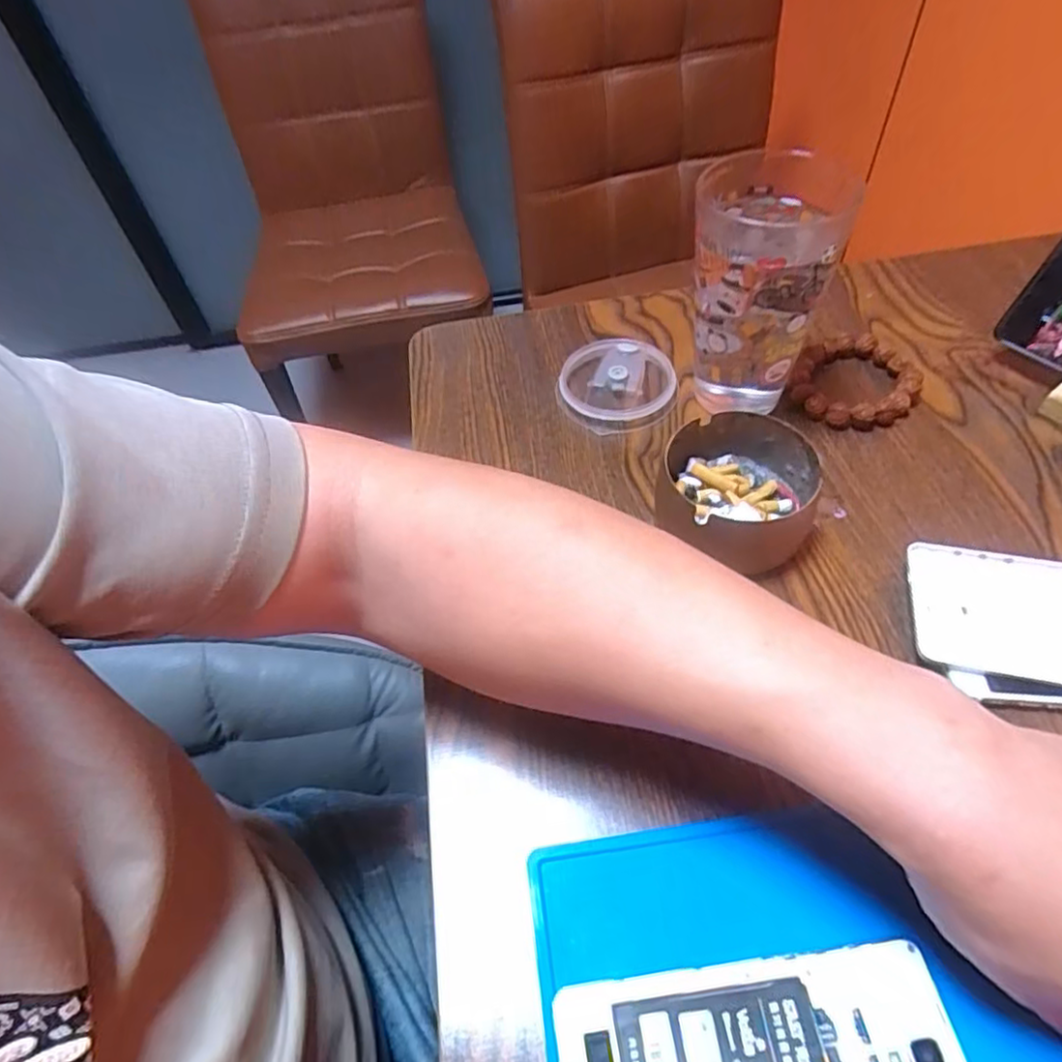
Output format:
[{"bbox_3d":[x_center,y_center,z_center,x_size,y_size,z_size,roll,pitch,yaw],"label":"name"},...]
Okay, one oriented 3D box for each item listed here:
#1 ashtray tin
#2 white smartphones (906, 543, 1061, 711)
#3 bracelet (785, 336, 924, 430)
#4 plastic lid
[{"bbox_3d":[0.116,-0.016,0.376,0.090,0.046,0.098,-3,52,3],"label":"ashtray tin"},{"bbox_3d":[0.266,0.053,0.327,0.140,0.016,0.081,8,54,11],"label":"white smartphones"},{"bbox_3d":[0.222,-0.101,0.450,0.077,0.019,0.087,24,58,22],"label":"bracelet"},{"bbox_3d":[0.060,-0.102,0.463,0.079,0.018,0.077,-3,52,3],"label":"plastic lid"}]

